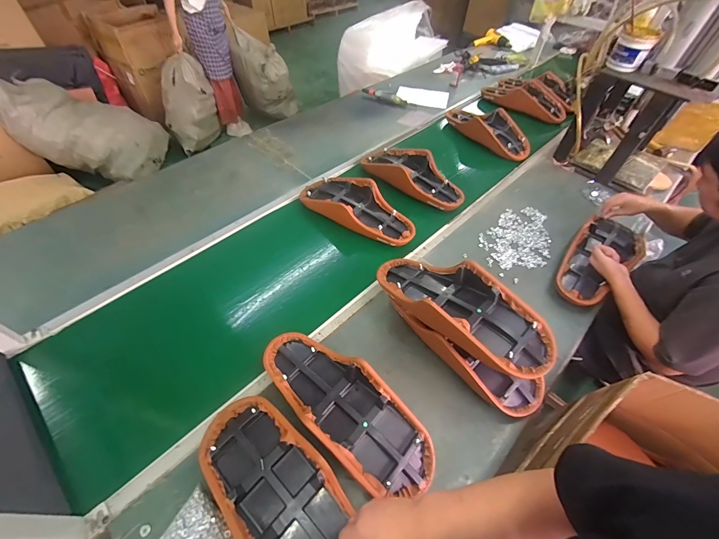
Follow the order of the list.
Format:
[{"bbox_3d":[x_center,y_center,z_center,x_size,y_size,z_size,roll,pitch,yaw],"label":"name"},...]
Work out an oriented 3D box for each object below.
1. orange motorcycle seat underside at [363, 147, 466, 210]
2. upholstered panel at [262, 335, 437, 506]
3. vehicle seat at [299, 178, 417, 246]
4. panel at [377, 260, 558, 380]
[{"bbox_3d":[0.221,-0.399,1.322,0.472,0.102,0.183,36,58,25],"label":"orange motorcycle seat underside"},{"bbox_3d":[-0.045,0.306,0.730,0.463,0.111,0.173,34,57,23],"label":"upholstered panel"},{"bbox_3d":[-0.013,-0.240,1.193,0.483,0.093,0.176,30,56,21],"label":"vehicle seat"},{"bbox_3d":[0.233,0.072,0.792,0.179,0.106,0.477,-36,47,-27],"label":"panel"}]

